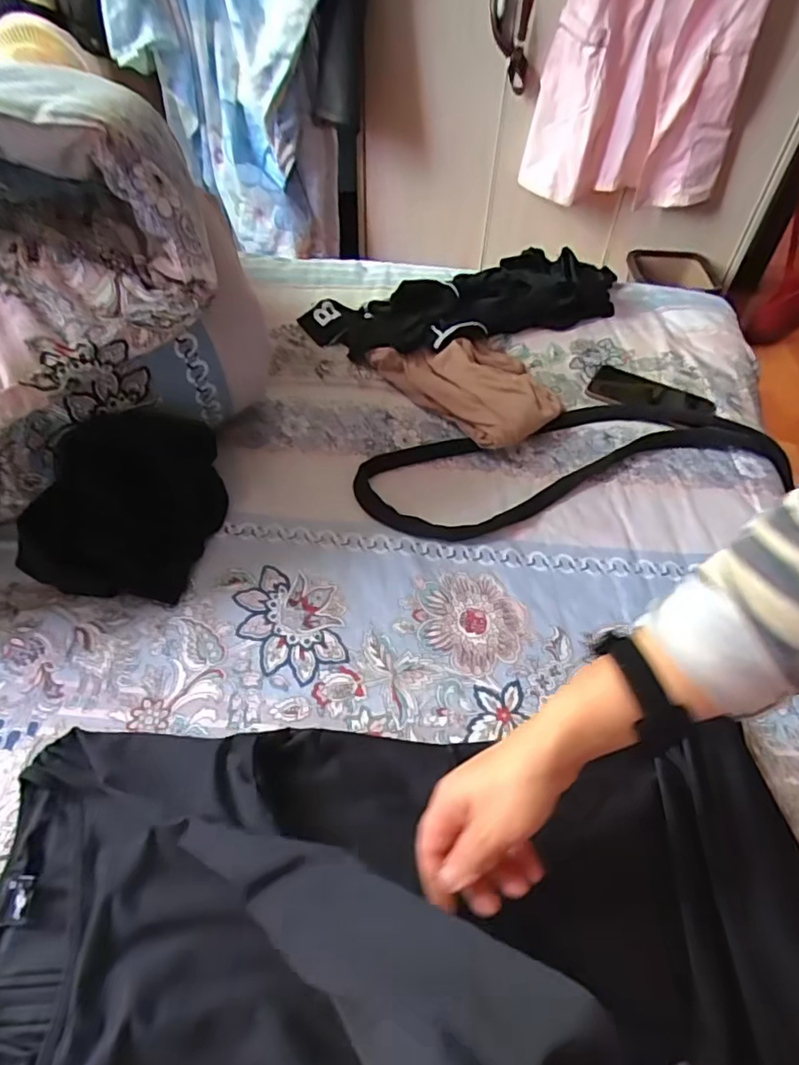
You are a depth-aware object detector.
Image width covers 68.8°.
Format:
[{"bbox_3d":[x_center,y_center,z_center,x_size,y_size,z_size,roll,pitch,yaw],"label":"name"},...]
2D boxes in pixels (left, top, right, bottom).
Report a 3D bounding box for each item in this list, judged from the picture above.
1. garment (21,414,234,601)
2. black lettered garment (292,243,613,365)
[{"bbox_3d":[-0.276,-0.036,0.613,0.150,0.123,0.190,7,51,2],"label":"garment"},{"bbox_3d":[0.122,-0.369,0.917,0.502,0.081,0.209,-24,56,-21],"label":"black lettered garment"}]

